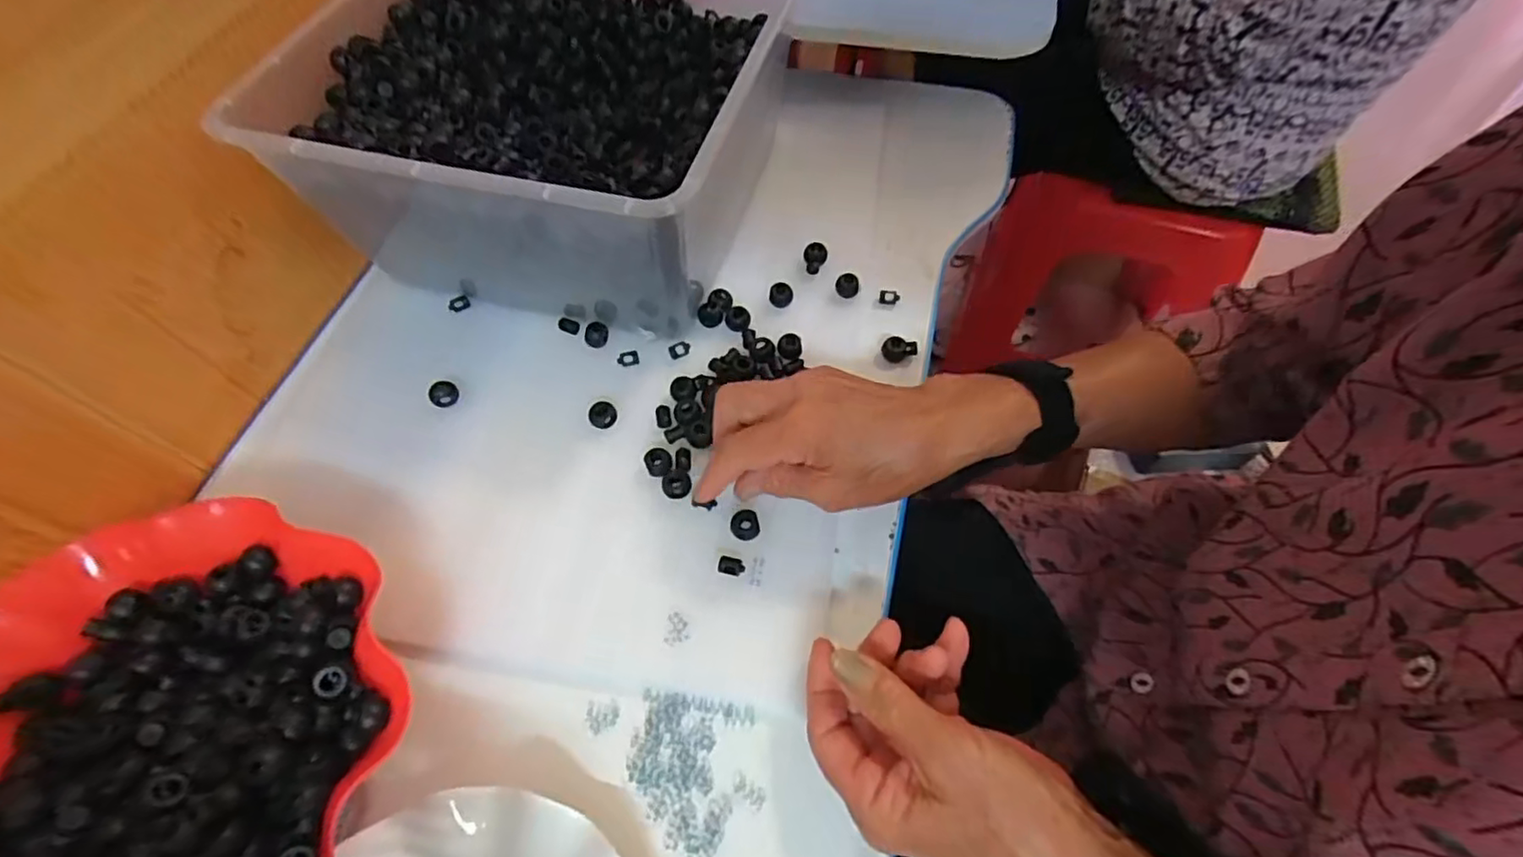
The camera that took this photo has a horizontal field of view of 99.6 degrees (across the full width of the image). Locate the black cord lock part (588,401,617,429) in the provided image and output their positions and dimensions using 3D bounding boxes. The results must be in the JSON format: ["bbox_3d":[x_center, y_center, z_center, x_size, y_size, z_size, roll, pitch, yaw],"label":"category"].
[{"bbox_3d":[-0.104,-0.008,0.421,0.018,0.012,0.016,-23,62,-12],"label":"black cord lock part"}]

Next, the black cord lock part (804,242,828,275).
[{"bbox_3d":[0.041,-0.129,0.486,0.017,0.012,0.023,3,60,3],"label":"black cord lock part"}]

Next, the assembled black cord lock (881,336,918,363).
[{"bbox_3d":[0.097,-0.056,0.451,0.024,0.012,0.016,-2,60,1],"label":"assembled black cord lock"}]

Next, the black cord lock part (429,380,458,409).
[{"bbox_3d":[-0.212,-0.023,0.430,0.016,0.012,0.018,40,68,22],"label":"black cord lock part"}]

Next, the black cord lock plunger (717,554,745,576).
[{"bbox_3d":[-0.017,0.077,0.363,0.016,0.004,0.010,8,60,6],"label":"black cord lock plunger"}]

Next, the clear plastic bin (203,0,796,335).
[{"bbox_3d":[-0.137,-0.245,0.484,0.299,0.143,0.342,13,61,9],"label":"clear plastic bin"}]

